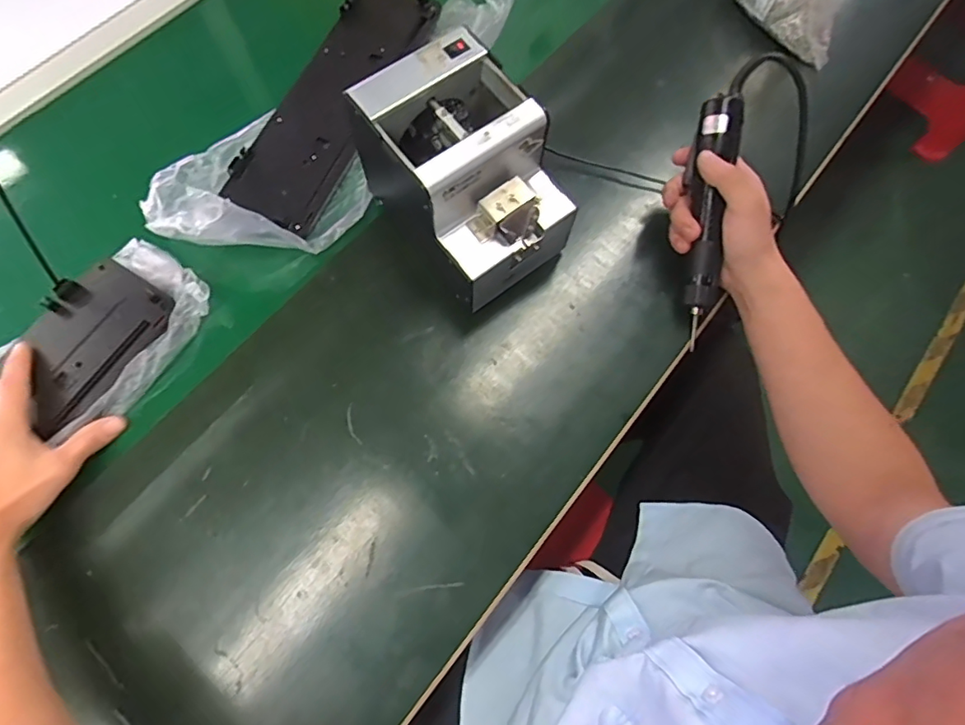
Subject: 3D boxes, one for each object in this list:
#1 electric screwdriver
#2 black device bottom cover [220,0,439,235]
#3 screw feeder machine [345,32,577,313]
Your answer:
[{"bbox_3d":[0.220,-0.134,0.506,0.034,0.033,0.233,4,94,-1],"label":"electric screwdriver"},{"bbox_3d":[-0.169,-0.309,0.608,0.107,0.018,0.352,23,72,6],"label":"black device bottom cover"},{"bbox_3d":[-0.015,-0.170,0.496,0.125,0.150,0.177,-38,76,-14],"label":"screw feeder machine"}]

